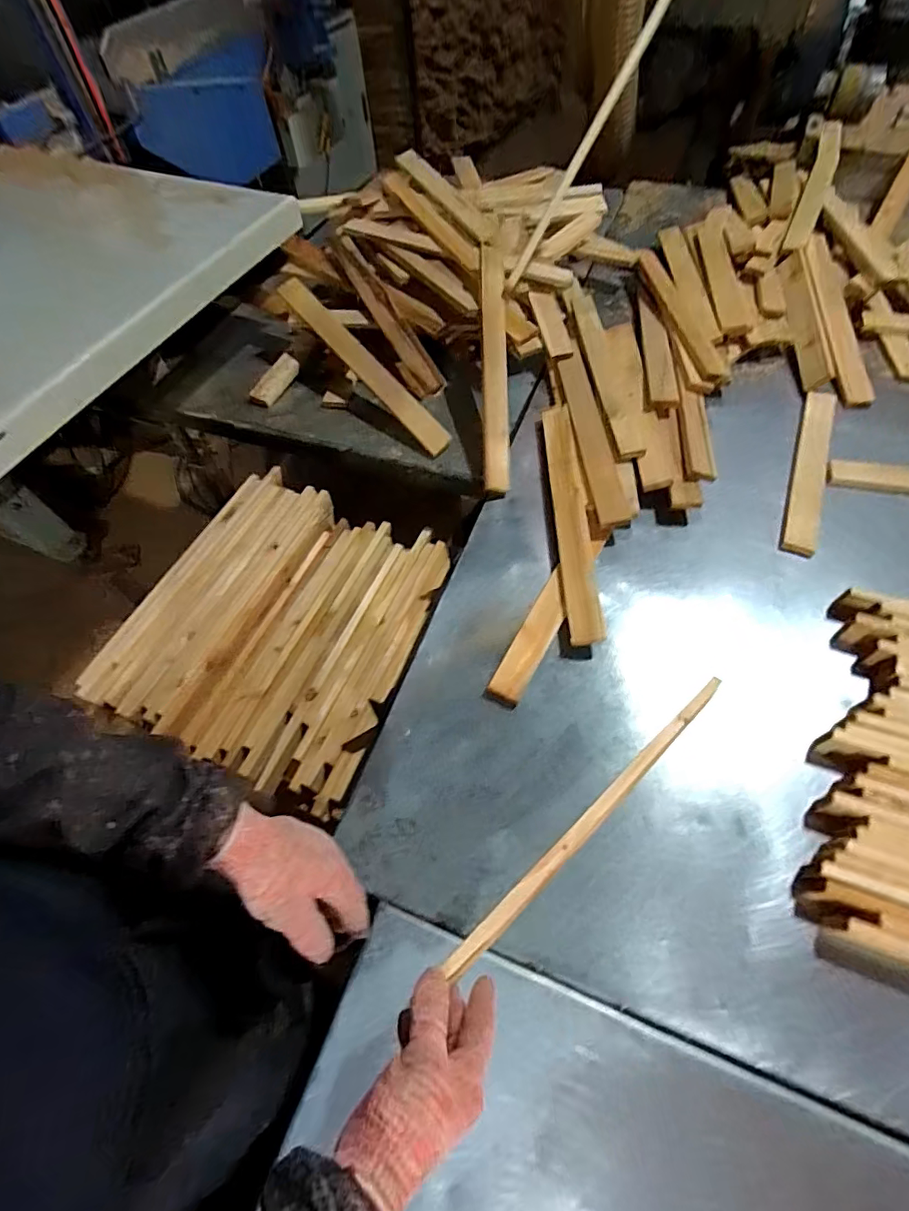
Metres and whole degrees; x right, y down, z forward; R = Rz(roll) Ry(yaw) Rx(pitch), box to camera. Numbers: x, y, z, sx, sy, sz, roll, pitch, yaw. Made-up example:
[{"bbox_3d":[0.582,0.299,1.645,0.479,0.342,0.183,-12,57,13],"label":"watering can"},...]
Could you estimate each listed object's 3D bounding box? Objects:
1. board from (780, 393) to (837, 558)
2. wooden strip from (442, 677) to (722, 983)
[{"bbox_3d":[0.620,-0.243,0.890,0.054,0.012,0.395,21,63,15],"label":"board"},{"bbox_3d":[0.166,0.212,0.554,0.456,0.017,0.021,-32,62,-29],"label":"wooden strip"}]

